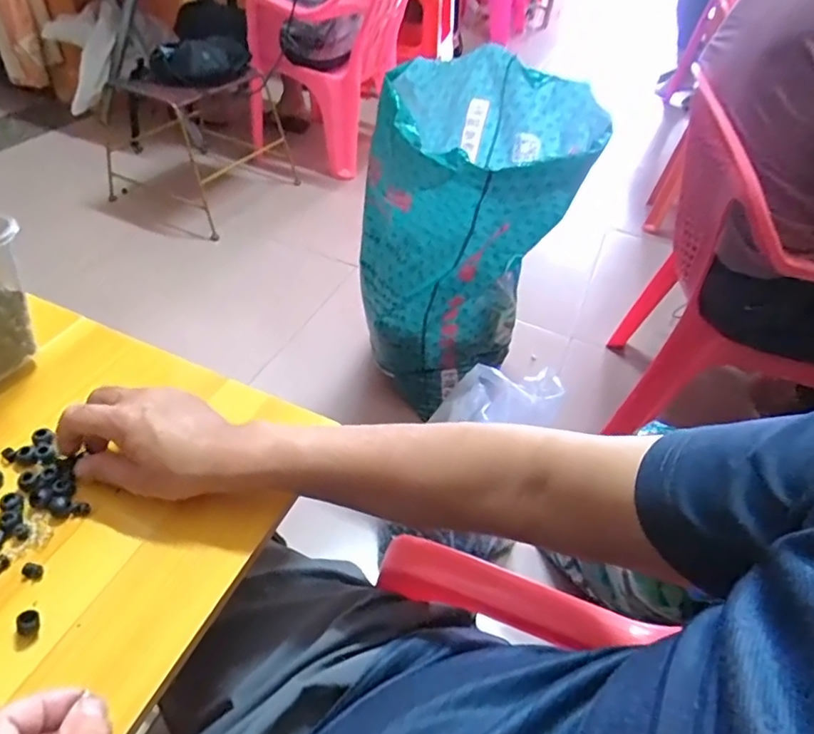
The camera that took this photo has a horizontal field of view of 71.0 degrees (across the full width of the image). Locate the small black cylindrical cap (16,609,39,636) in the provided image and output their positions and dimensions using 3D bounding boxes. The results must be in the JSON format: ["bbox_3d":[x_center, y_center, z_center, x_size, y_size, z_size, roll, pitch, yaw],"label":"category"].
[{"bbox_3d":[-0.246,0.166,0.370,0.013,0.010,0.015,-23,51,-28],"label":"small black cylindrical cap"}]

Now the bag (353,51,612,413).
[{"bbox_3d":[0.112,-0.209,1.042,0.328,0.560,0.322,21,46,14],"label":"bag"}]

